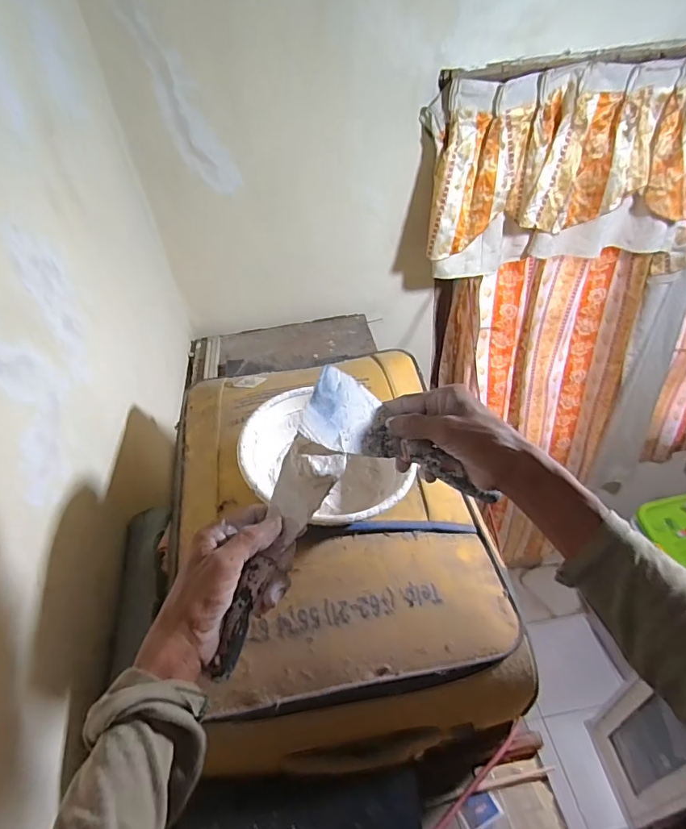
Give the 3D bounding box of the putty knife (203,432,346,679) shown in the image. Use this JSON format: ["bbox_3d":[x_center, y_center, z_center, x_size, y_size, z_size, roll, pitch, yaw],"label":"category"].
[{"bbox_3d":[-0.058,0.112,0.384,0.048,0.023,0.194,19,79,26],"label":"putty knife"}]

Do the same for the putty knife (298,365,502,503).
[{"bbox_3d":[0.054,0.028,0.436,0.190,0.015,0.091,29,46,-5],"label":"putty knife"}]

